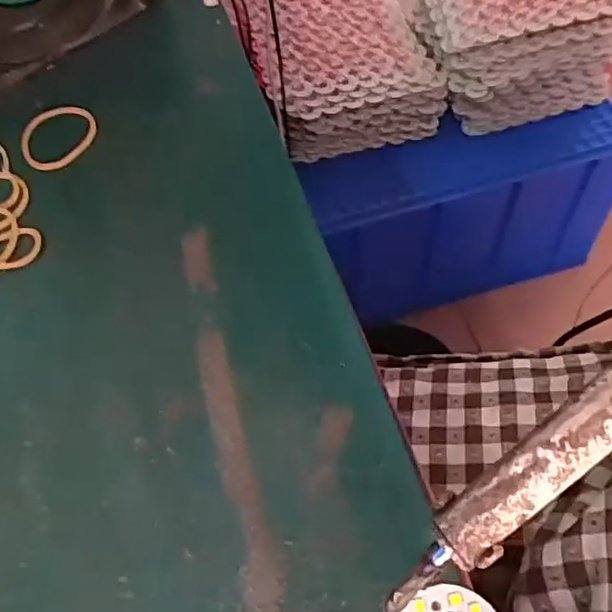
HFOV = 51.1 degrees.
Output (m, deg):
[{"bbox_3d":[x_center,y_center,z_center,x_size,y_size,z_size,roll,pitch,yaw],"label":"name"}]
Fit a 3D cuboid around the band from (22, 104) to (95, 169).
[{"bbox_3d":[-0.104,-0.072,0.270,0.030,0.004,0.035,-4,57,0],"label":"band"}]

